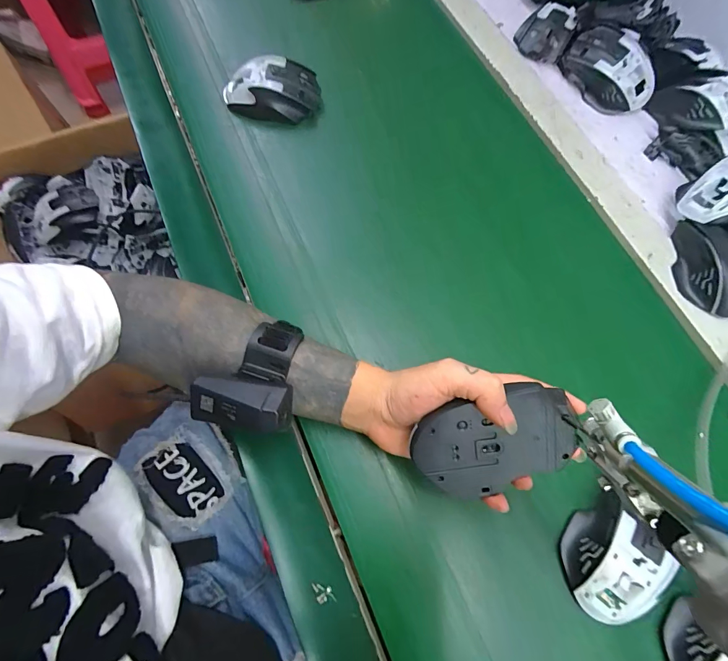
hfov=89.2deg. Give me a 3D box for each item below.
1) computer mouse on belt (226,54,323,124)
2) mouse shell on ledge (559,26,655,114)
[{"bbox_3d":[-0.113,-0.292,0.455,0.112,0.051,0.063,-14,72,-7],"label":"computer mouse on belt"},{"bbox_3d":[0.312,-0.332,0.467,0.062,0.053,0.120,-40,77,-14],"label":"mouse shell on ledge"}]

